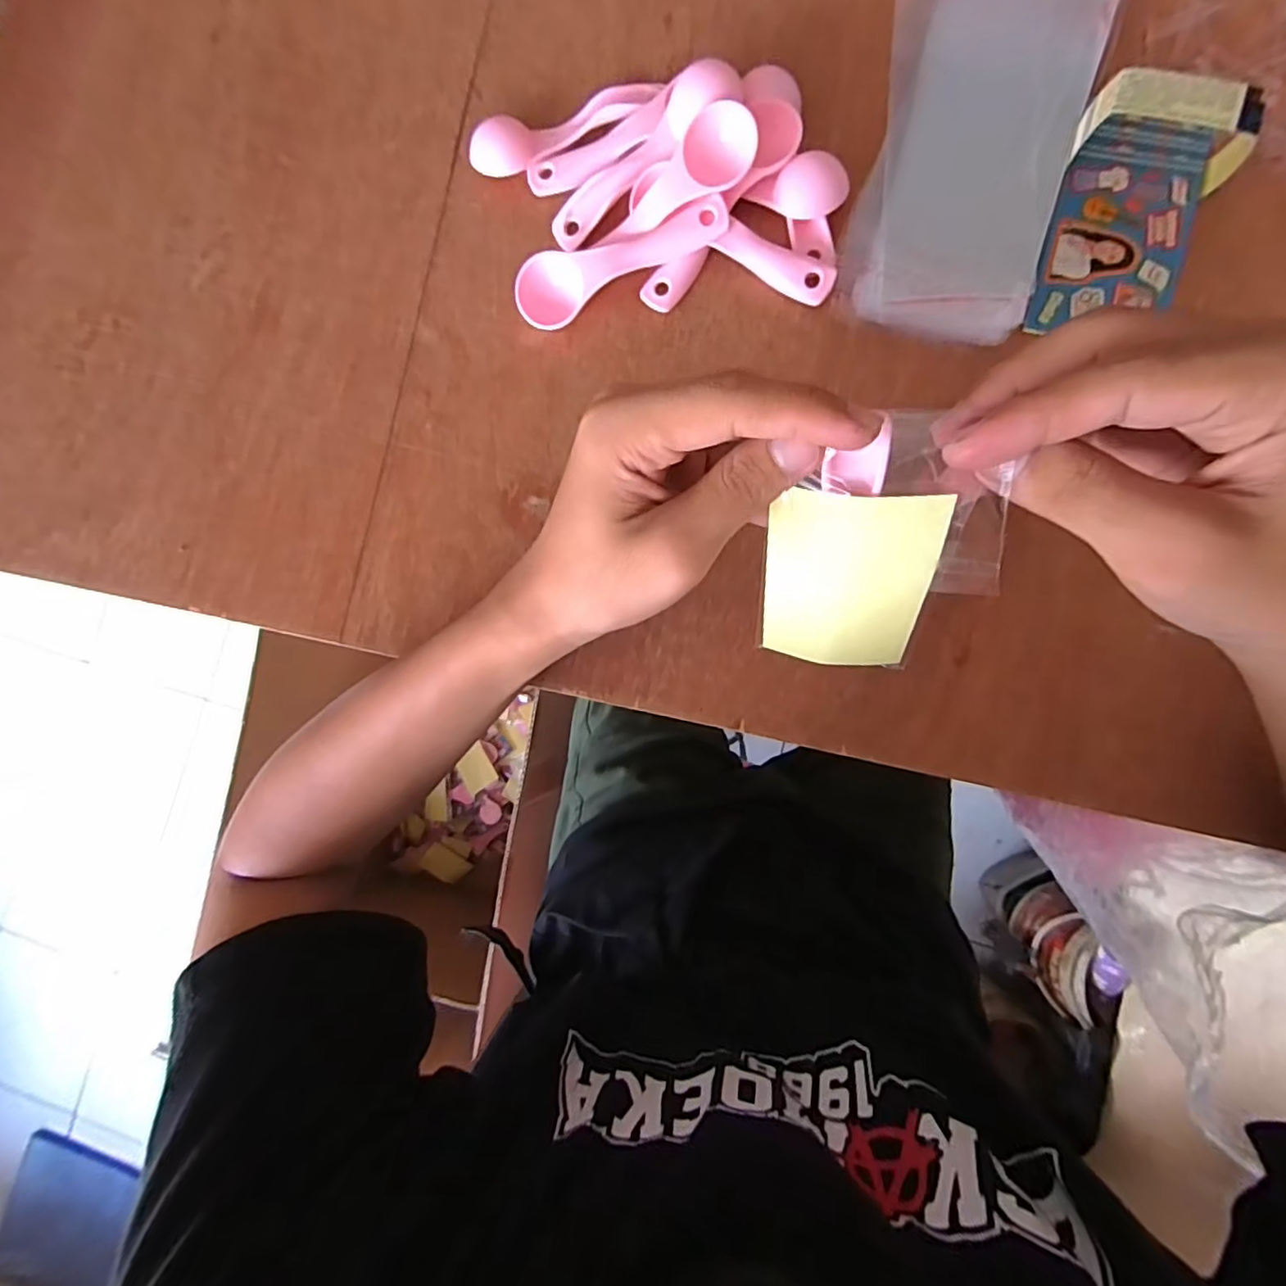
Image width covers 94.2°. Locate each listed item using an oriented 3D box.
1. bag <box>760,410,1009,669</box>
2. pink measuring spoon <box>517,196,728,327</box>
[{"bbox_3d":[0.087,-0.029,0.225,0.078,0.114,0.008,9,50,14],"label":"bag"},{"bbox_3d":[-0.013,-0.204,0.319,0.113,0.023,0.034,-26,83,4],"label":"pink measuring spoon"}]

